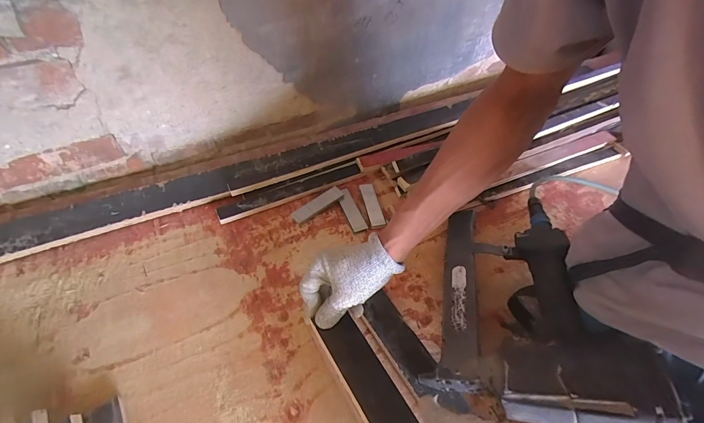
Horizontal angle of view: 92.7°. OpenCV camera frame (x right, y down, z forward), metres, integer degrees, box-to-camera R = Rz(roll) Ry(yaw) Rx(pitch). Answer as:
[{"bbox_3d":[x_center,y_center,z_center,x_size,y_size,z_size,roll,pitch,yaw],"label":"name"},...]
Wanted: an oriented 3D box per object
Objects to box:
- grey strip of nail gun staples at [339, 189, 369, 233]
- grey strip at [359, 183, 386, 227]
[{"bbox_3d":[-0.001,-0.003,0.605,0.029,0.009,0.101,-15,55,-17],"label":"grey strip of nail gun staples"},{"bbox_3d":[0.038,-0.015,0.622,0.027,0.011,0.101,-7,53,-11],"label":"grey strip"}]

